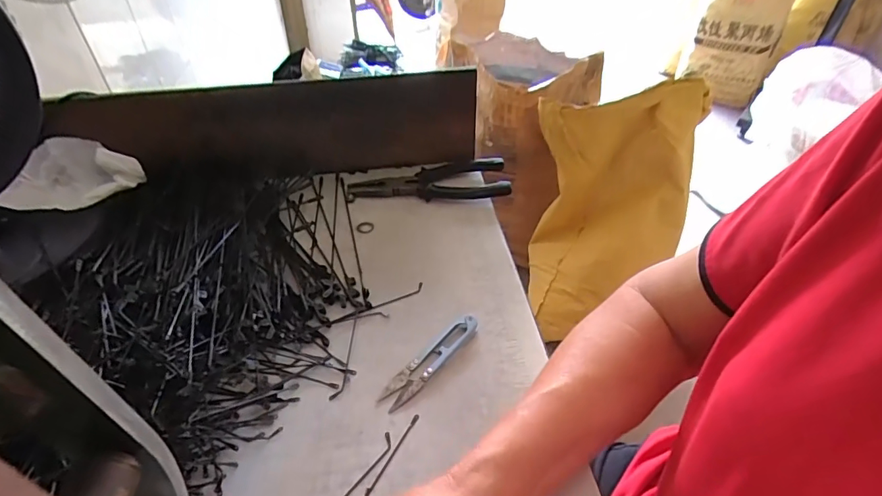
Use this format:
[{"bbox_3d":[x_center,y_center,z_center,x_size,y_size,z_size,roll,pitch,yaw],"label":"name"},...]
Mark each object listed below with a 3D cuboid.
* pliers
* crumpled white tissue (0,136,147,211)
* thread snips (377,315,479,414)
[{"bbox_3d":[-0.014,-0.078,0.544,0.177,0.022,0.066,-1,42,-1],"label":"pliers"},{"bbox_3d":[-0.359,-0.068,0.468,0.104,0.046,0.094,-6,43,-6],"label":"crumpled white tissue"},{"bbox_3d":[-0.008,0.088,0.373,0.022,0.011,0.099,31,51,29],"label":"thread snips"}]

